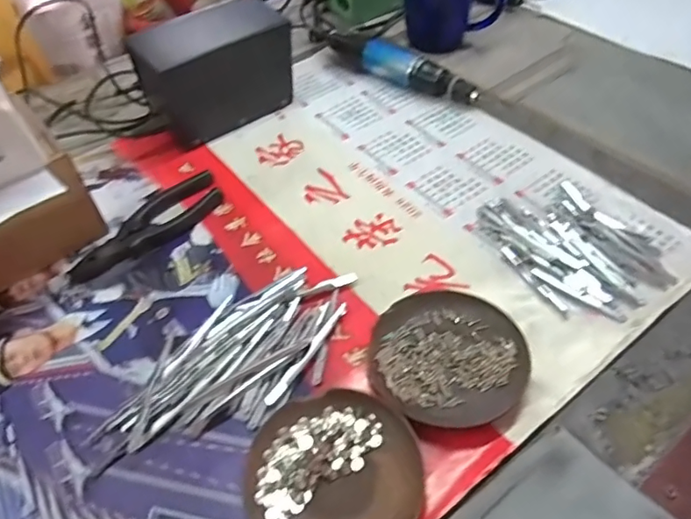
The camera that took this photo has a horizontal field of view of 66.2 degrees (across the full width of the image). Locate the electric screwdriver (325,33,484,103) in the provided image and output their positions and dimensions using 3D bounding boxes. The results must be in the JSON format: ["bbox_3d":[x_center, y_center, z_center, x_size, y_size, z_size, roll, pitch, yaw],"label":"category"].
[{"bbox_3d":[0.069,-0.235,0.647,0.198,0.047,0.031,25,55,26],"label":"electric screwdriver"}]

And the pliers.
[{"bbox_3d":[-0.190,-0.035,0.511,0.059,0.019,0.165,29,57,28],"label":"pliers"}]

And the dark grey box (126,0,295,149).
[{"bbox_3d":[-0.143,-0.215,0.604,0.163,0.116,0.076,-27,51,-17],"label":"dark grey box"}]

